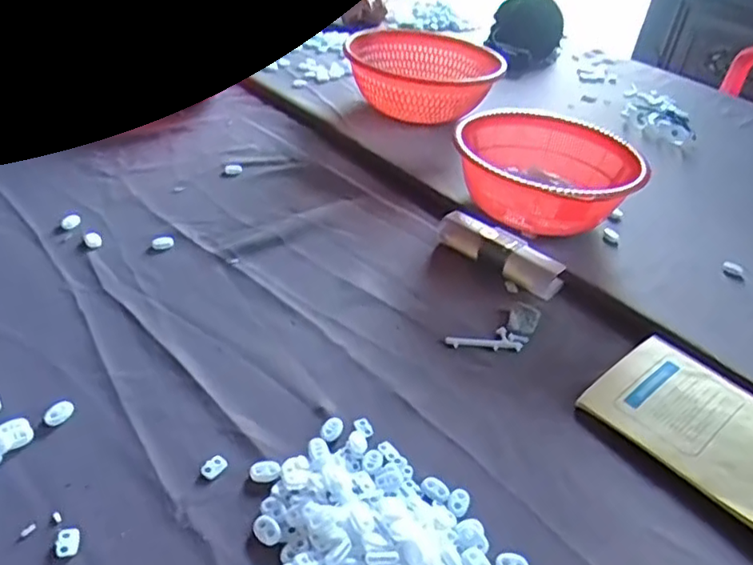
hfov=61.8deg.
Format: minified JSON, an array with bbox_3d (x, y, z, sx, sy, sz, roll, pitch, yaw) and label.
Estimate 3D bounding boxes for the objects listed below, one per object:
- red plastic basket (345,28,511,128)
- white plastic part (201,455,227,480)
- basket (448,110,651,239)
[{"bbox_3d":[0.076,-0.333,1.045,0.241,0.112,0.215,8,36,2],"label":"red plastic basket"},{"bbox_3d":[-0.122,0.137,0.473,0.016,0.004,0.019,29,41,27],"label":"white plastic part"},{"bbox_3d":[0.202,-0.125,0.798,0.225,0.106,0.211,24,39,22],"label":"basket"}]

